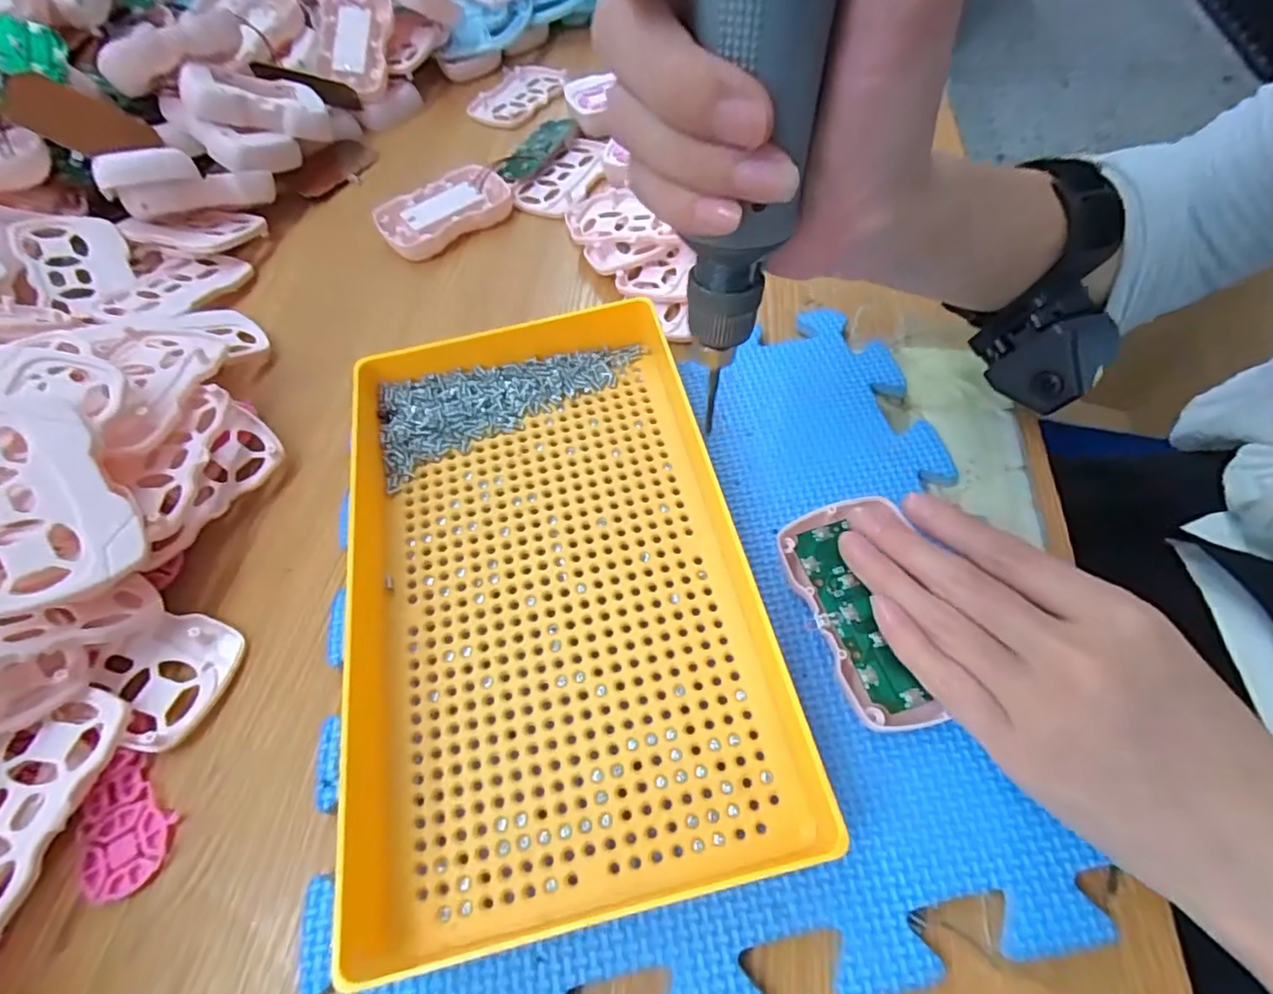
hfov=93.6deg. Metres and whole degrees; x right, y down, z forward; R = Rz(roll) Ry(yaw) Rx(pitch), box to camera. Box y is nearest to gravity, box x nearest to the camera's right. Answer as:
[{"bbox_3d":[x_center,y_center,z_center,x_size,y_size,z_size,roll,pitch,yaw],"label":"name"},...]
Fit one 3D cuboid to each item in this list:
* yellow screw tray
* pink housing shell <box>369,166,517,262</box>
[{"bbox_3d":[-0.041,0.033,0.251,0.165,0.040,0.257,-12,59,-3],"label":"yellow screw tray"},{"bbox_3d":[-0.131,-0.196,0.410,0.088,0.016,0.053,-36,63,-17],"label":"pink housing shell"}]

